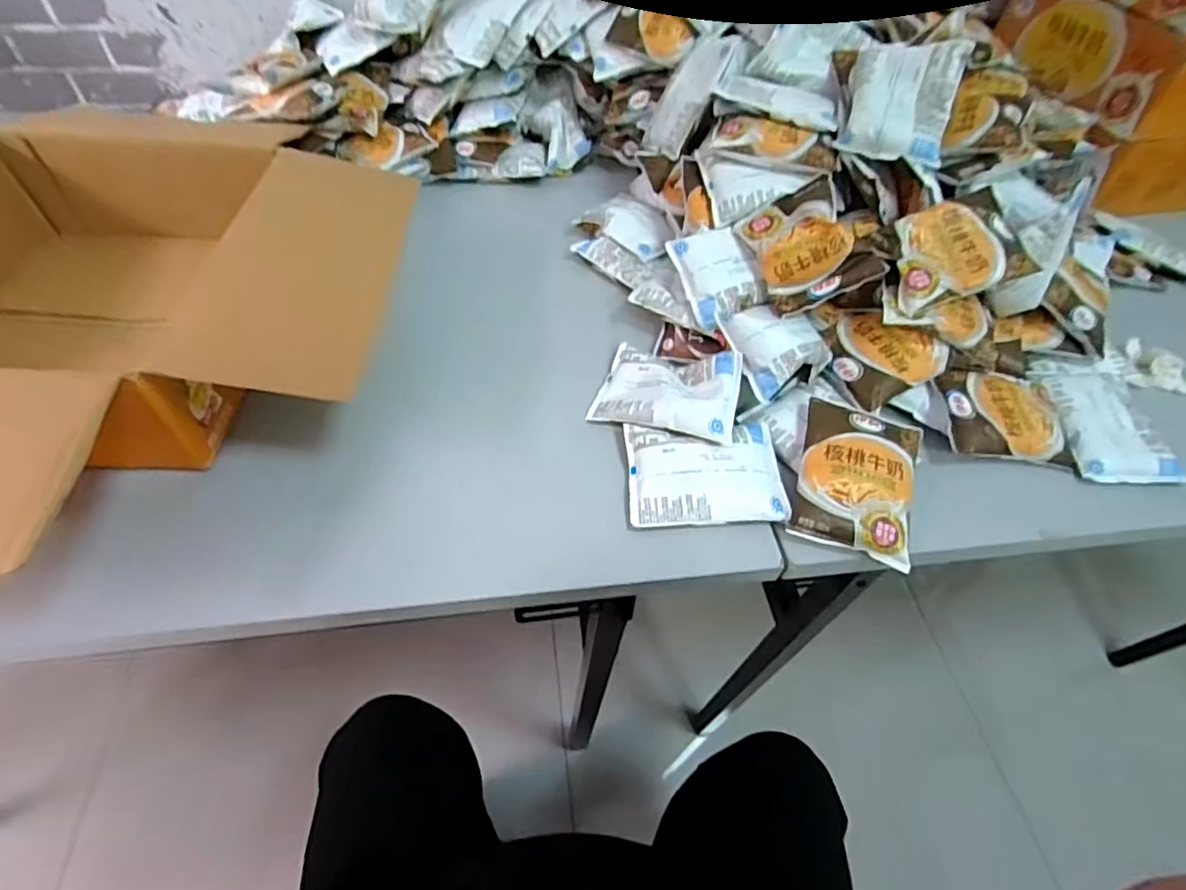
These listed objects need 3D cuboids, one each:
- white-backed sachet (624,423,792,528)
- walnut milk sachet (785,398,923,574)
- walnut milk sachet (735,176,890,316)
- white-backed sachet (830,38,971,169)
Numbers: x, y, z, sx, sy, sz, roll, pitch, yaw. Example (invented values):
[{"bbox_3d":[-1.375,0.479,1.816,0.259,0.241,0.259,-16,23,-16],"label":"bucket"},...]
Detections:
[{"bbox_3d":[0.095,0.021,0.484,0.127,0.022,0.094,1,52,-4],"label":"white-backed sachet"},{"bbox_3d":[0.220,0.026,0.478,0.092,0.019,0.126,14,65,11],"label":"walnut milk sachet"},{"bbox_3d":[0.198,-0.184,0.534,0.094,0.023,0.110,-25,78,18],"label":"walnut milk sachet"},{"bbox_3d":[0.292,-0.327,0.549,0.092,0.018,0.118,16,84,13],"label":"white-backed sachet"}]

